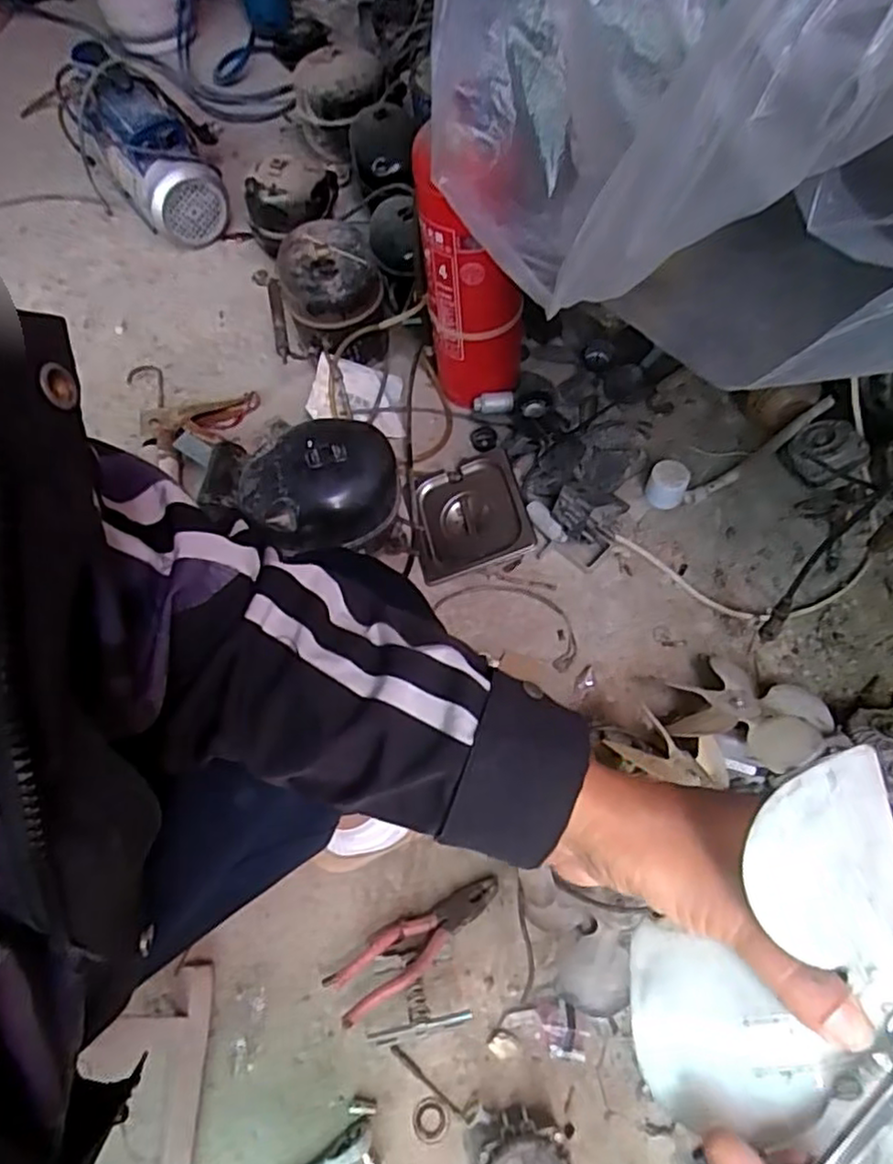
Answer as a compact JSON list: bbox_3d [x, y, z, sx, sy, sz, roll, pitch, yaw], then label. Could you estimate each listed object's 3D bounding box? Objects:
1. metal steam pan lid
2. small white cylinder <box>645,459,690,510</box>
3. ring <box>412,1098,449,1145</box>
[{"bbox_3d":[0.030,-0.091,0.927,0.154,0.017,0.159,-19,68,13],"label":"metal steam pan lid"},{"bbox_3d":[0.304,-0.134,0.923,0.052,0.042,0.052,-1,62,2],"label":"small white cylinder"},{"bbox_3d":[-0.015,0.512,0.637,0.035,0.004,0.035,-1,62,2],"label":"ring"}]

